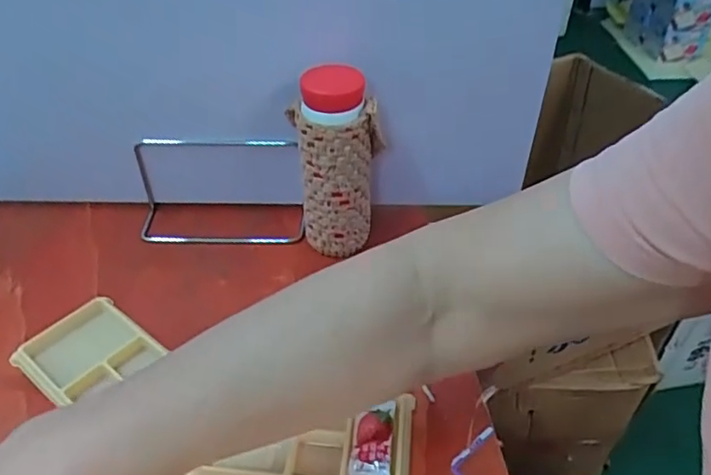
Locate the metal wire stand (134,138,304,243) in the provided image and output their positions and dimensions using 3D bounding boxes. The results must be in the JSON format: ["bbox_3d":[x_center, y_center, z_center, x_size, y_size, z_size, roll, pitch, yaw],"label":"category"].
[{"bbox_3d":[-0.121,-0.041,0.520,0.151,0.075,0.056,0,42,-1],"label":"metal wire stand"}]

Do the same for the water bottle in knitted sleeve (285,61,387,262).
[{"bbox_3d":[-0.015,-0.057,0.482,0.061,0.155,0.051,-26,48,-26],"label":"water bottle in knitted sleeve"}]

